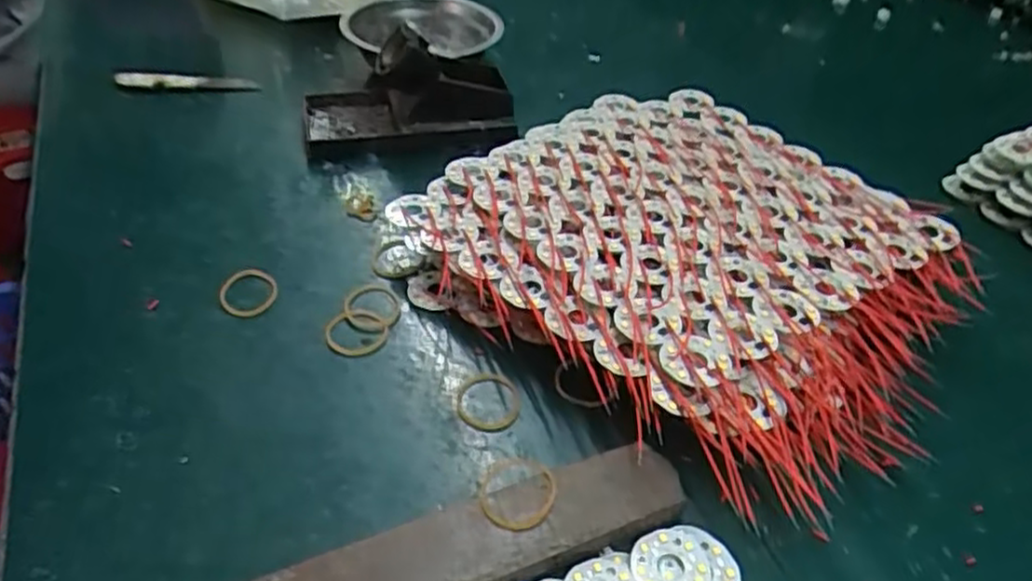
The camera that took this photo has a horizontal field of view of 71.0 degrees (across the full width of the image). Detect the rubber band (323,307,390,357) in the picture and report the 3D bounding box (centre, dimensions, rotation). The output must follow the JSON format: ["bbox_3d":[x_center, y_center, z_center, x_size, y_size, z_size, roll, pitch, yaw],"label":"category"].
[{"bbox_3d":[-0.082,0.021,0.375,0.030,0.005,0.032,14,43,12],"label":"rubber band"}]

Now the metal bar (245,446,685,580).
[{"bbox_3d":[-0.027,0.104,0.278,0.197,0.014,0.038,-15,45,-20],"label":"metal bar"}]

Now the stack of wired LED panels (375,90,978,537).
[{"bbox_3d":[0.102,-0.023,0.415,0.262,0.041,0.278,-30,52,-32],"label":"stack of wired LED panels"}]

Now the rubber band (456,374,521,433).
[{"bbox_3d":[-0.013,0.055,0.351,0.030,0.005,0.035,7,42,4],"label":"rubber band"}]

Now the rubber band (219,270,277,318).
[{"bbox_3d":[-0.147,0.001,0.395,0.030,0.005,0.033,-5,42,-10],"label":"rubber band"}]

